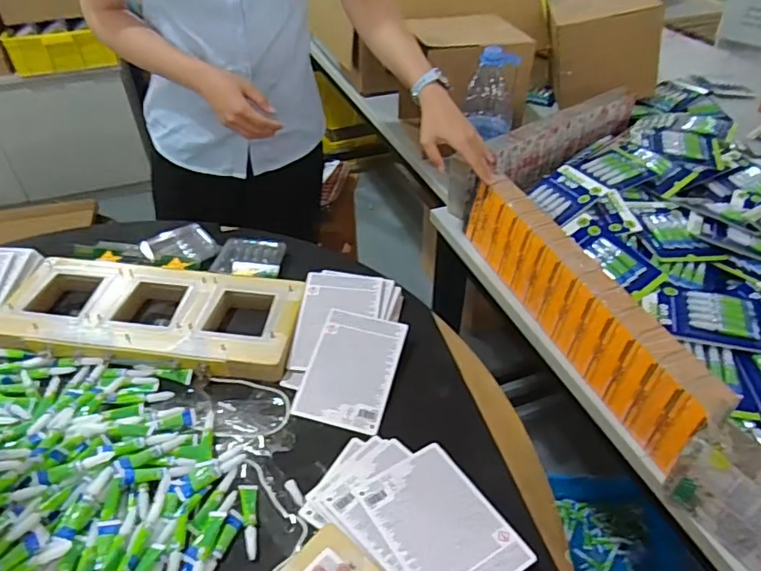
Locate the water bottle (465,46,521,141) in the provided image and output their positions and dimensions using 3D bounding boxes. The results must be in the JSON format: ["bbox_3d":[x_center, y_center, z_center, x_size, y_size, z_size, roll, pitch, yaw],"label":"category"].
[{"bbox_3d":[0.219,-0.377,1.077,0.092,0.171,0.078,8,42,10],"label":"water bottle"}]

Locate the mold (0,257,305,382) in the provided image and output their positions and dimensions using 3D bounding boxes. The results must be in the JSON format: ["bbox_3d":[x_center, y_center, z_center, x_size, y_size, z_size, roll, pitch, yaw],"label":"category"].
[{"bbox_3d":[-0.332,0.034,0.796,0.422,0.028,0.175,7,47,6],"label":"mold"}]

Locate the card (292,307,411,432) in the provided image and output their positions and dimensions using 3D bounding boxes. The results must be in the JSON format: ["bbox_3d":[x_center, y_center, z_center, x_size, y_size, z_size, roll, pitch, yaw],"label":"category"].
[{"bbox_3d":[-0.037,0.112,0.743,0.116,0.005,0.166,11,56,12],"label":"card"}]

